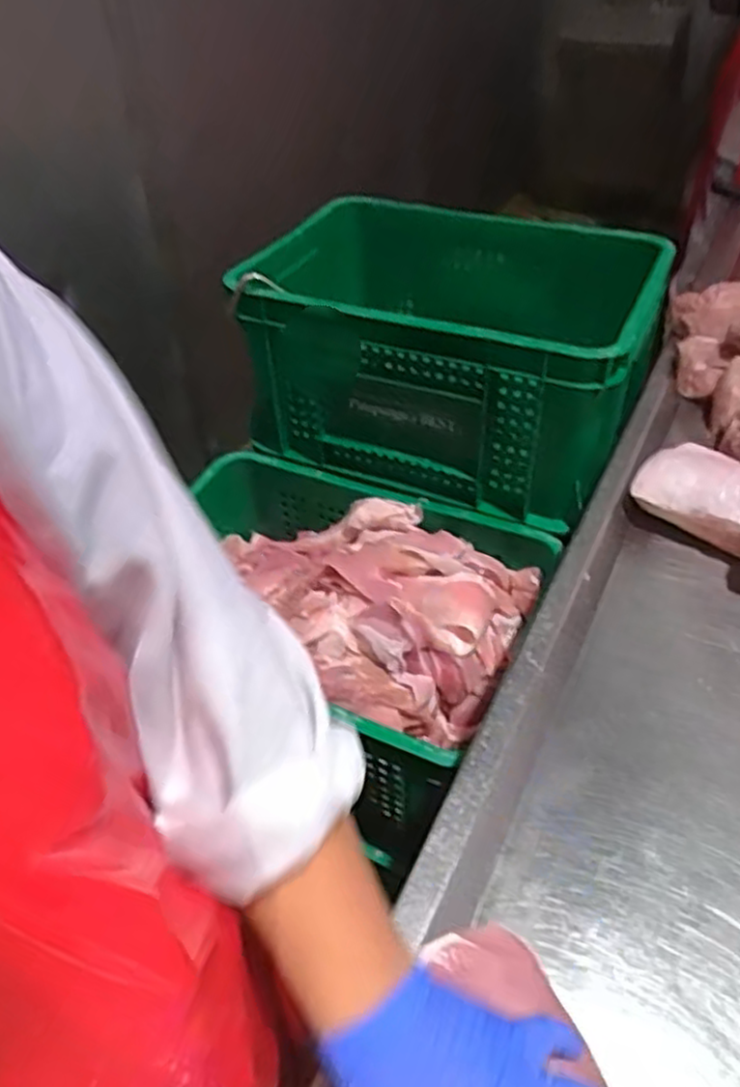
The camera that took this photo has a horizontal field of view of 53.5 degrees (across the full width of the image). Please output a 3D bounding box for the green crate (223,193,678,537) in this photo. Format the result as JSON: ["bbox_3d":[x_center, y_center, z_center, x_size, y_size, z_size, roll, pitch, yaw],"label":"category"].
[{"bbox_3d":[0.125,-0.269,1.029,0.488,0.256,0.376,13,45,18],"label":"green crate"}]

